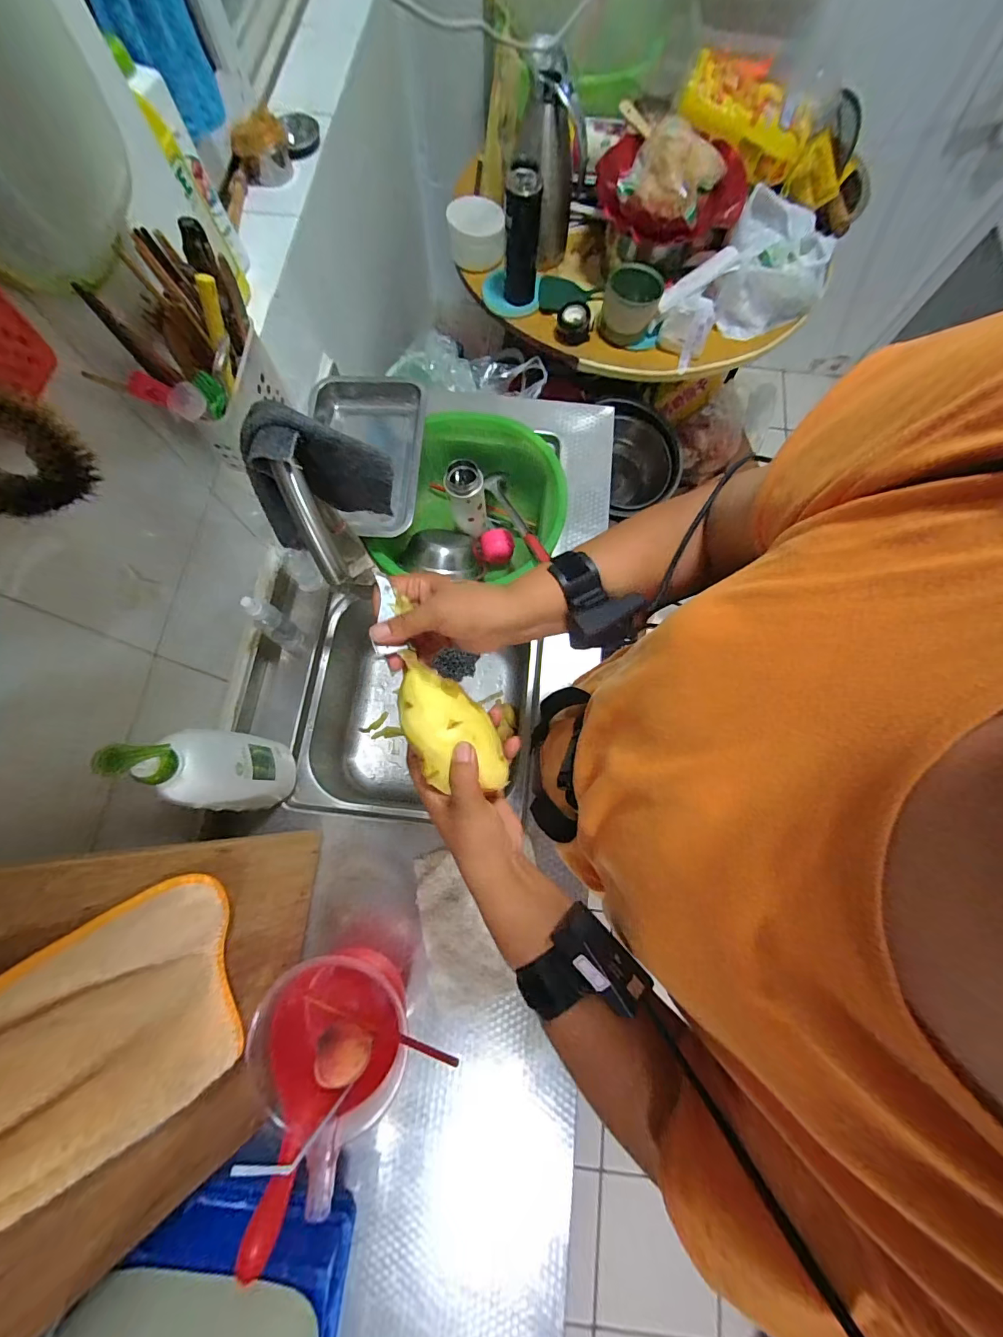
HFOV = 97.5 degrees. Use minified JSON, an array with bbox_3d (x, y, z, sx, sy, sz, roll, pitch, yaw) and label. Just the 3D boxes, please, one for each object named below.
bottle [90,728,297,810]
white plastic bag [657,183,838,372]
[{"bbox_3d":[-0.323,0.117,0.508,0.052,0.290,0.083,13,75,3],"label":"bottle"},{"bbox_3d":[0.427,-0.693,0.782,0.283,0.136,0.143,-25,77,-7],"label":"white plastic bag"}]

